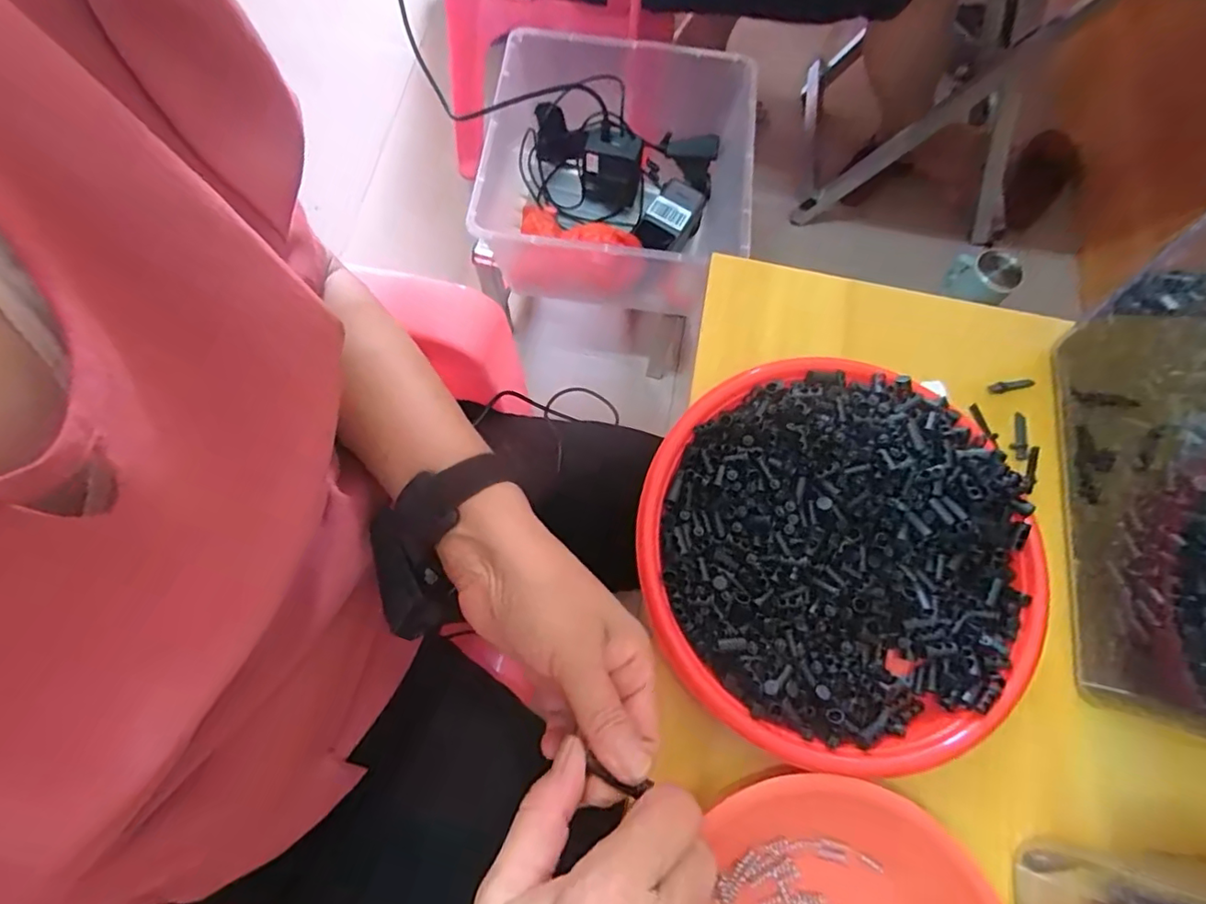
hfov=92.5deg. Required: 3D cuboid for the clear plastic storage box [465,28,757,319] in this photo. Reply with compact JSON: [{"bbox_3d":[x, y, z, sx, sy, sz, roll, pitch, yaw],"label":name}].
[{"bbox_3d":[0.017,-0.325,0.725,0.327,0.173,0.300,6,73,0],"label":"clear plastic storage box"}]

